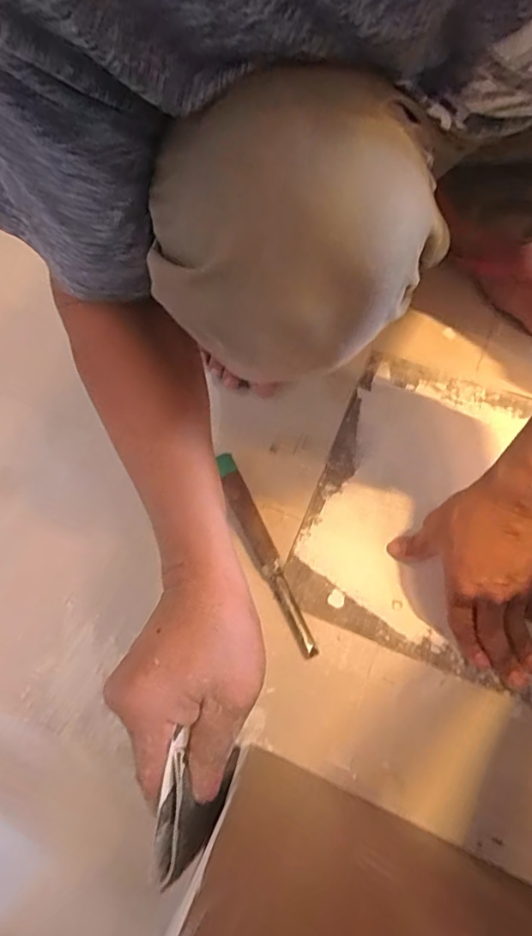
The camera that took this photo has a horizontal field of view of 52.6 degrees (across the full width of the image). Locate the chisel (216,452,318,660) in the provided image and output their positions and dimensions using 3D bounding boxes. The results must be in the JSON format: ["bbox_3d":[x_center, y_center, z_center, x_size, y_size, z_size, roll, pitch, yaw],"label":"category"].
[{"bbox_3d":[-0.004,0.078,0.497,0.029,0.026,0.195,-25,70,-8],"label":"chisel"}]

